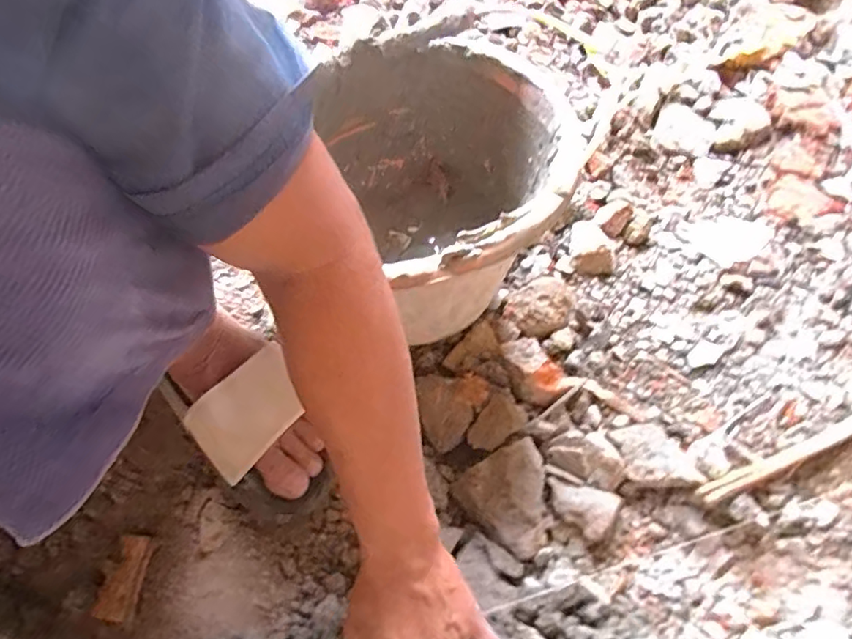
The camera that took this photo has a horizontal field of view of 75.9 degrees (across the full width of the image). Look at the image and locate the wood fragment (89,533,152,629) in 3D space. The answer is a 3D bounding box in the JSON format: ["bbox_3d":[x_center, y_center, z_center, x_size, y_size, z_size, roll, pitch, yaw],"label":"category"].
[{"bbox_3d":[-0.257,0.220,0.464,0.031,0.007,0.067,6,62,4],"label":"wood fragment"}]

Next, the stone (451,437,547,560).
[{"bbox_3d":[0.081,0.164,0.495,0.083,0.025,0.087,-29,65,-14],"label":"stone"}]

